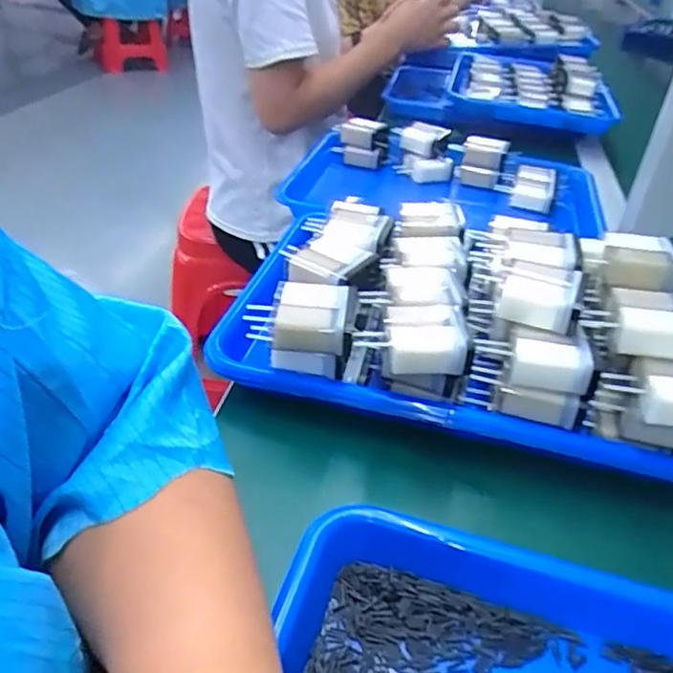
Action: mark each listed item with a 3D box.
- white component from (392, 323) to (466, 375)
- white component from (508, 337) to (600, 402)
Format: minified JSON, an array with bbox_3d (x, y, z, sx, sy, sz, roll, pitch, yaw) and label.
[{"bbox_3d":[0.051,0.007,0.358,0.041,0.021,0.024,1,36,-6],"label":"white component"},{"bbox_3d":[0.125,0.017,0.355,0.048,0.025,0.022,9,36,4],"label":"white component"}]

